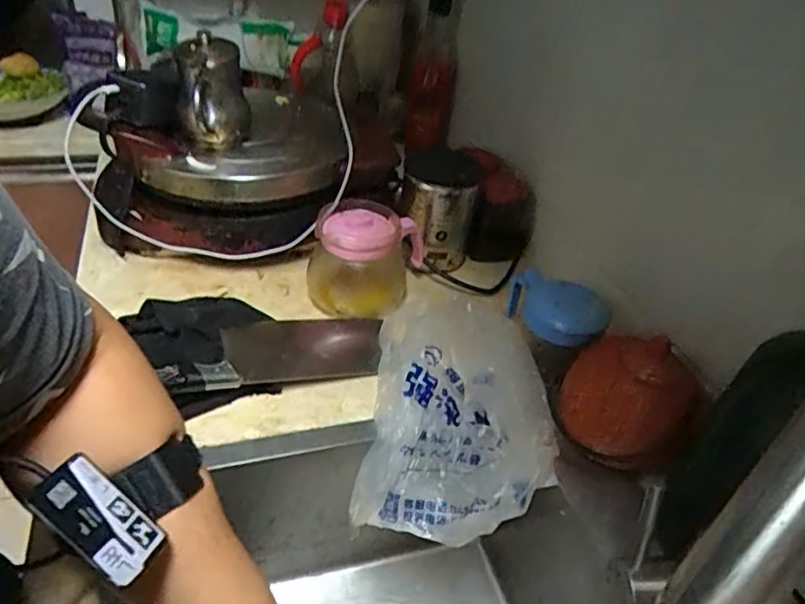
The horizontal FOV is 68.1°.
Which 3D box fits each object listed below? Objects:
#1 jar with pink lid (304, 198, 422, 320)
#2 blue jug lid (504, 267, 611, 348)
[{"bbox_3d":[-0.046,-0.045,0.695,0.129,0.104,0.096,8,38,1],"label":"jar with pink lid"},{"bbox_3d":[0.148,0.006,0.608,0.116,0.054,0.058,32,44,28],"label":"blue jug lid"}]

